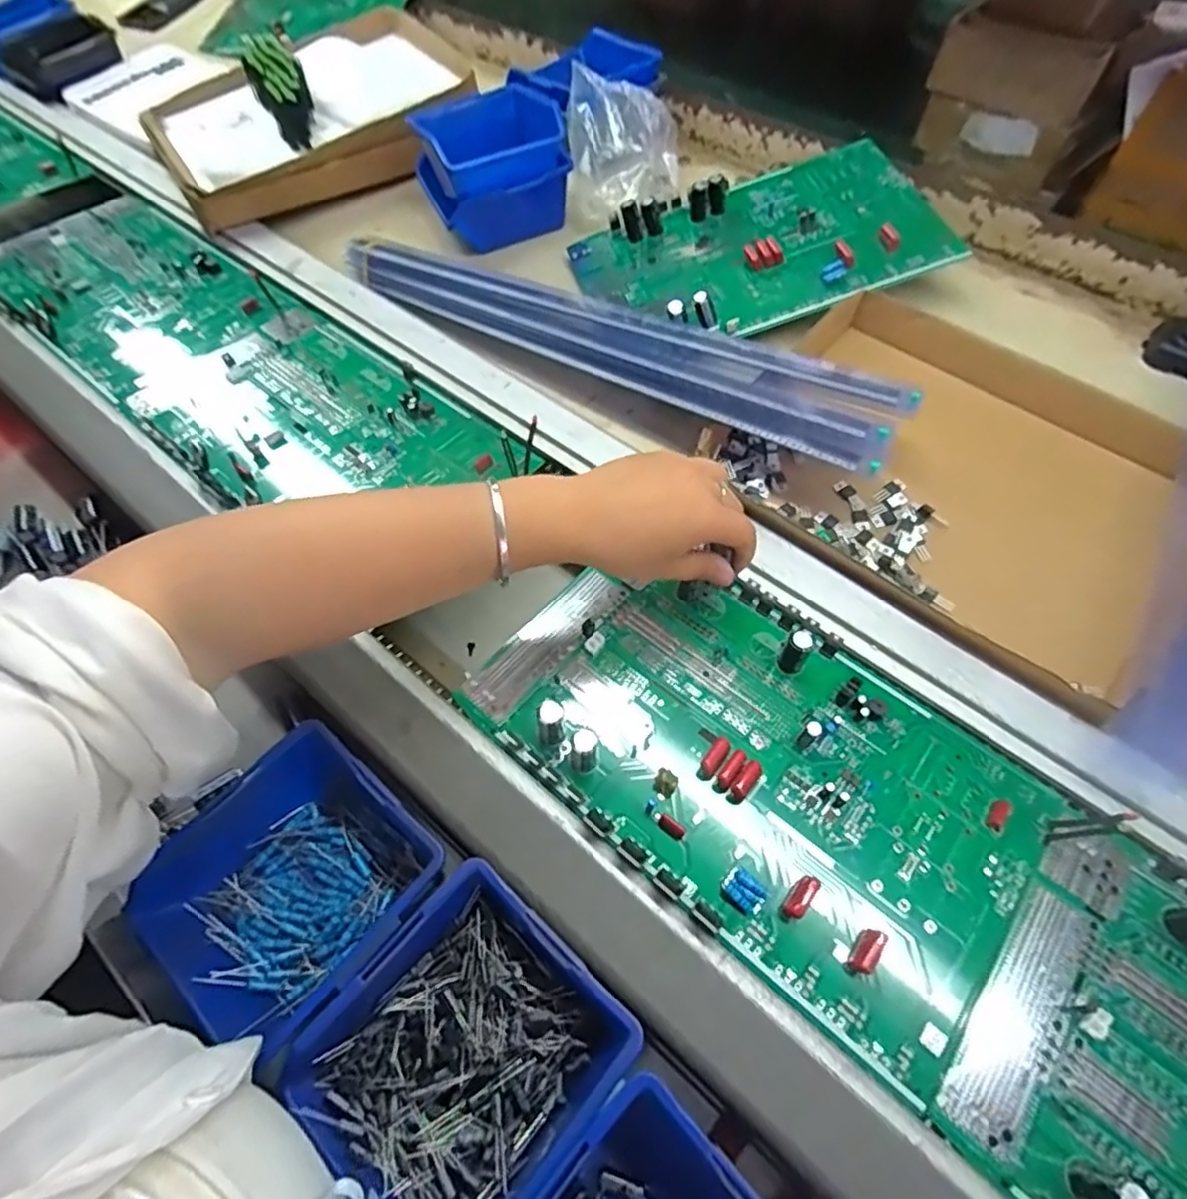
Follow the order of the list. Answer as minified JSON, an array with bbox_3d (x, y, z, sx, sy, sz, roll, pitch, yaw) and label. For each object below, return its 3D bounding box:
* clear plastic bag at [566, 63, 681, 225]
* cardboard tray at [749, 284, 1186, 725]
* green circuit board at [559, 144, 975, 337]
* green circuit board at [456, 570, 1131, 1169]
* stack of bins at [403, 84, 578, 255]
[{"bbox_3d":[0.031,-0.443,0.627,0.111,0.082,0.110,1,58,-1],"label":"clear plastic bag"},{"bbox_3d":[0.261,-0.100,0.466,0.284,0.044,0.284,35,63,18],"label":"cardboard tray"},{"bbox_3d":[0.144,-0.318,0.569,0.310,0.050,0.190,-20,62,2],"label":"green circuit board"},{"bbox_3d":[0.101,0.096,0.368,0.342,0.019,0.184,34,63,18],"label":"green circuit board"},{"bbox_3d":[-0.103,-0.423,0.632,0.122,0.098,0.142,-19,60,-13],"label":"stack of bins"}]

